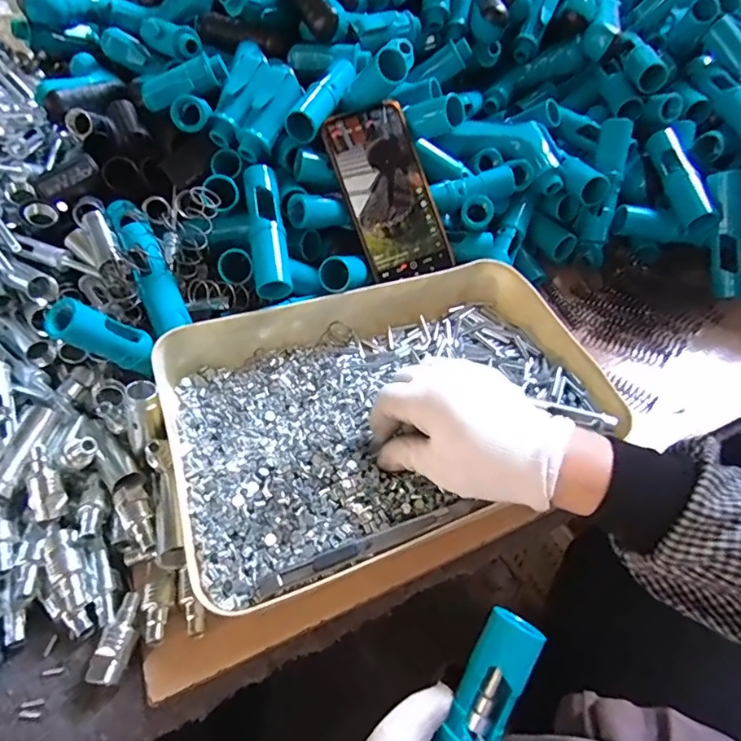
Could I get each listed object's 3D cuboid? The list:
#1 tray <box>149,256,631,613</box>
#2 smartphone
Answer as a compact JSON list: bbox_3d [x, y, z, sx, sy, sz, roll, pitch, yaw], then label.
[{"bbox_3d":[0.011,0.016,0.404,0.332,0.051,0.243,-19,49,-15],"label":"tray"},{"bbox_3d":[0.018,-0.162,0.469,0.080,0.006,0.155,-21,94,-8],"label":"smartphone"}]

